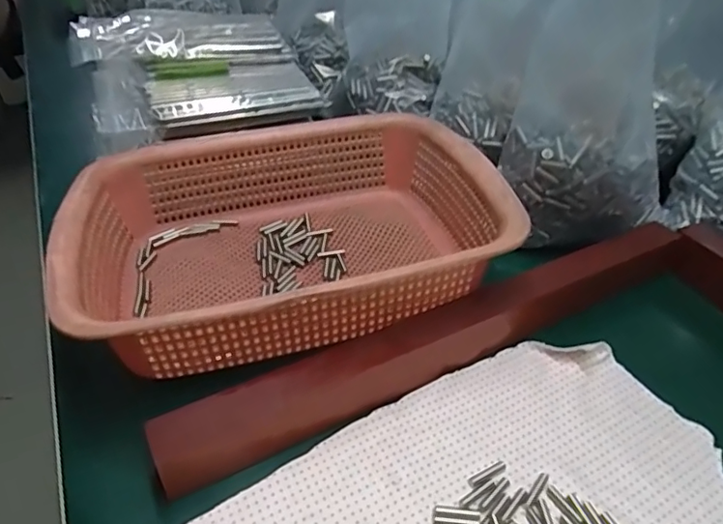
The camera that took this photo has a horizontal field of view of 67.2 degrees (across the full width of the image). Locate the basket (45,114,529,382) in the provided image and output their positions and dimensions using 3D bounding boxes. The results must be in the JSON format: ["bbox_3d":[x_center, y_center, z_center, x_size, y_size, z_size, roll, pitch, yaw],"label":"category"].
[{"bbox_3d":[-0.057,-0.021,0.412,0.294,0.087,0.230,-11,38,-14],"label":"basket"}]

